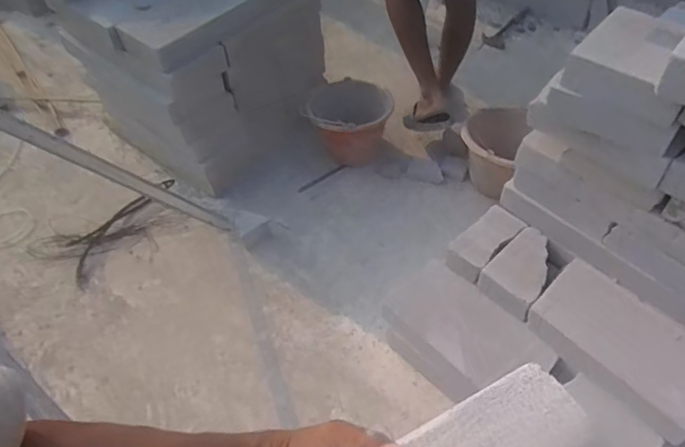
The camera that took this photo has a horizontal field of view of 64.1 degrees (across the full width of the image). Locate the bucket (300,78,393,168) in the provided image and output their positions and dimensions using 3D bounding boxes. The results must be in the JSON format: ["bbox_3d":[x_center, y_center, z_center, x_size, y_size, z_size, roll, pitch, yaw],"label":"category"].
[{"bbox_3d":[0.020,-0.336,1.782,0.269,0.188,0.215,10,52,10],"label":"bucket"}]

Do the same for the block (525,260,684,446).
[{"bbox_3d":[0.614,0.260,1.193,0.207,0.072,0.380,-32,57,-22],"label":"block"}]

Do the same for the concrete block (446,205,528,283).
[{"bbox_3d":[0.357,0.047,1.374,0.217,0.070,0.106,-36,58,-24],"label":"concrete block"}]

